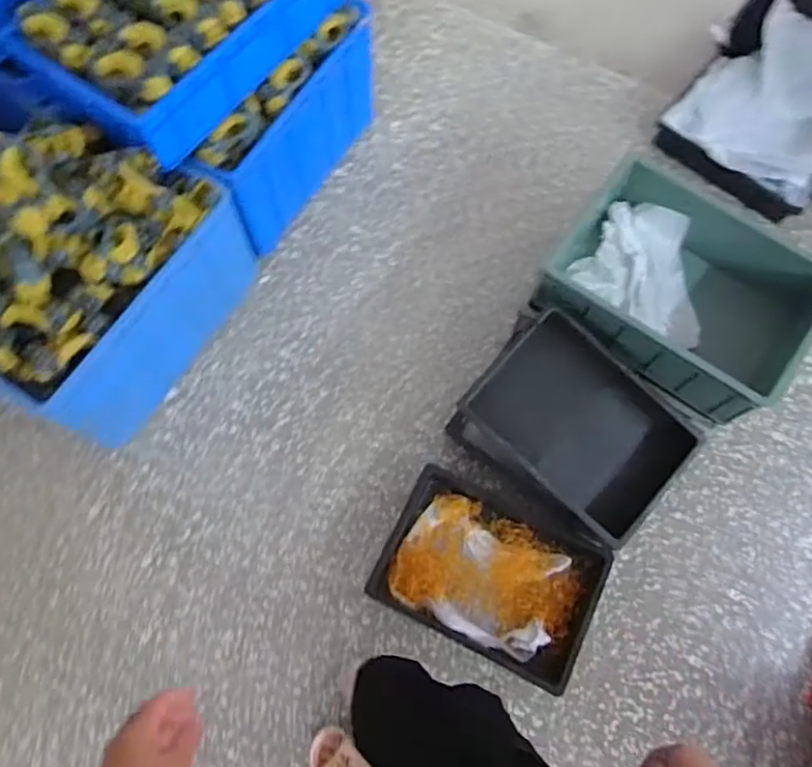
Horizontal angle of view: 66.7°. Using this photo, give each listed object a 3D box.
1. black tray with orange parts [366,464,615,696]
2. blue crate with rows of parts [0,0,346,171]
[{"bbox_3d":[0.178,0.391,1.308,0.430,0.103,0.323,26,74,8],"label":"black tray with orange parts"},{"bbox_3d":[-0.452,-0.799,1.283,0.400,0.161,0.643,36,75,11],"label":"blue crate with rows of parts"}]

